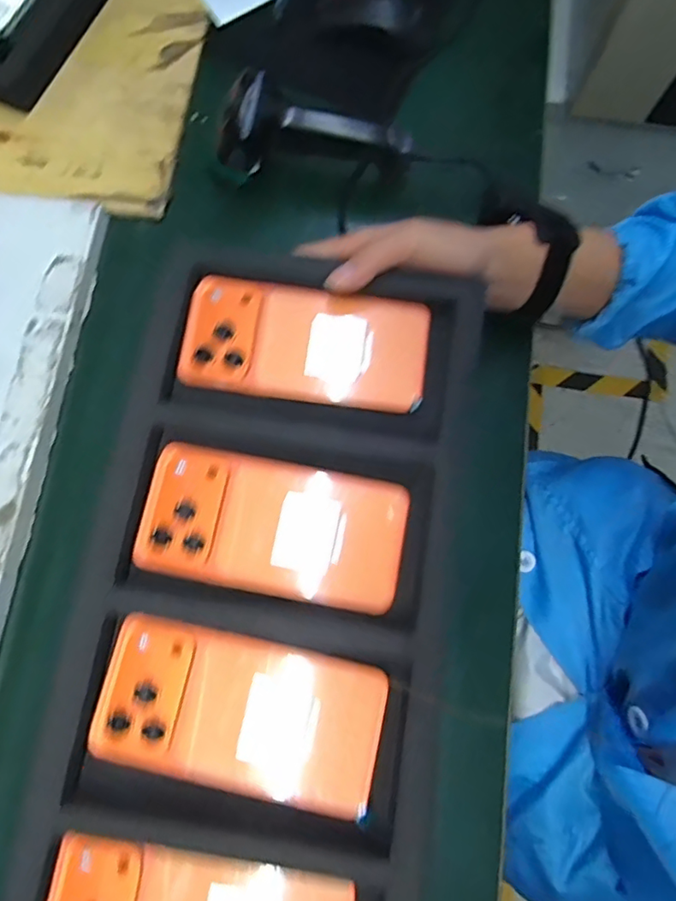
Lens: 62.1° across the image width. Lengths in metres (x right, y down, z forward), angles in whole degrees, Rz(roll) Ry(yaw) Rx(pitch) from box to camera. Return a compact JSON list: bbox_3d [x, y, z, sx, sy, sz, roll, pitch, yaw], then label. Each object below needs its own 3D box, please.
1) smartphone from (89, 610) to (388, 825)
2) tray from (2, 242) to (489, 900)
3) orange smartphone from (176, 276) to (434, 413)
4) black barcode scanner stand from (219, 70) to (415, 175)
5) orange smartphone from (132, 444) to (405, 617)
[{"bbox_3d":[-0.056,0.151,0.327,0.160,0.009,0.078,14,76,2],"label":"smartphone"},{"bbox_3d":[-0.044,0.101,0.338,0.219,0.025,0.463,9,76,1],"label":"tray"},{"bbox_3d":[-0.021,-0.073,0.378,0.162,0.009,0.076,8,76,1],"label":"orange smartphone"},{"bbox_3d":[-0.022,-0.263,0.467,0.161,0.068,0.052,4,76,0],"label":"black barcode scanner stand"},{"bbox_3d":[-0.039,0.047,0.351,0.162,0.007,0.079,11,76,1],"label":"orange smartphone"}]

